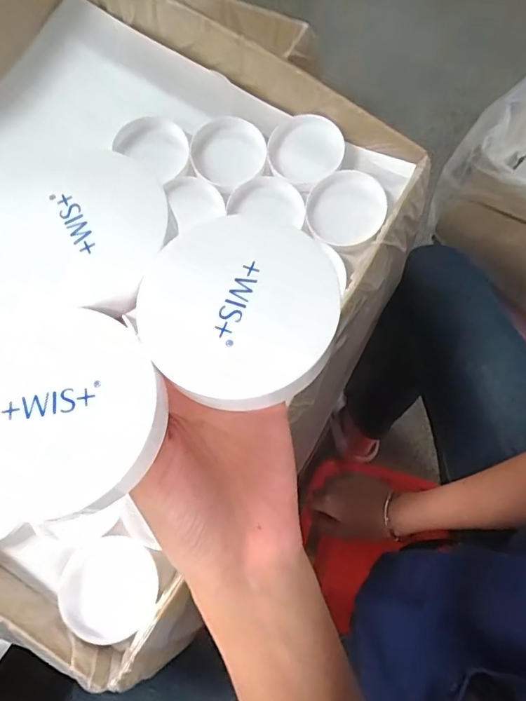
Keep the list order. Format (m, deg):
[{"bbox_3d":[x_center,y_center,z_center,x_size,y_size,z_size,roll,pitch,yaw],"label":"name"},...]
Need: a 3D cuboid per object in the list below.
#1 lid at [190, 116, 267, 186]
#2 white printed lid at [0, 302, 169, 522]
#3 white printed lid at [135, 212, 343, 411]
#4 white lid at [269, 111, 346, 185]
[{"bbox_3d":[-0.035,-0.205,0.476,0.073,0.009,0.072,17,75,10],"label":"lid"},{"bbox_3d":[-0.076,0.020,0.167,0.079,0.012,0.072,0,76,0],"label":"white printed lid"},{"bbox_3d":[-0.010,-0.018,0.177,0.073,0.012,0.074,0,76,0],"label":"white printed lid"},{"bbox_3d":[0.043,-0.206,0.473,0.073,0.011,0.072,-2,73,5],"label":"white lid"}]

